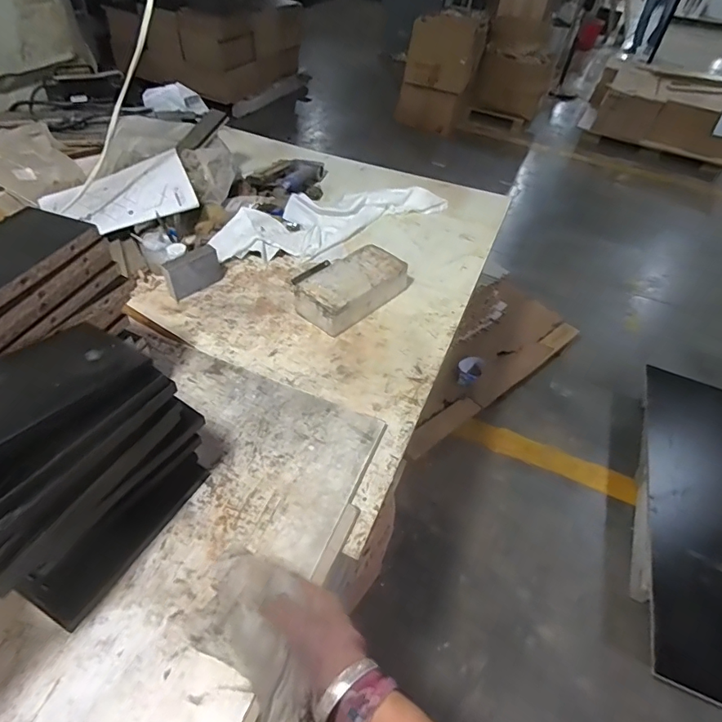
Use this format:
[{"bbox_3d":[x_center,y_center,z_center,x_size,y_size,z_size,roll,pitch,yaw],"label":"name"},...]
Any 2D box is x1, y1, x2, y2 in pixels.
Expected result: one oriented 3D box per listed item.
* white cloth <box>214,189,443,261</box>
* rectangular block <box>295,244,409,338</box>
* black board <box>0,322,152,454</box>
[{"bbox_3d":[-0.050,-0.325,1.020,0.556,0.044,0.154,-23,55,-25],"label":"white cloth"},{"bbox_3d":[-0.014,-0.138,0.844,0.108,0.061,0.214,38,54,25],"label":"rectangular block"},{"bbox_3d":[-0.286,0.029,0.372,0.099,0.013,0.197,28,41,18],"label":"black board"}]

